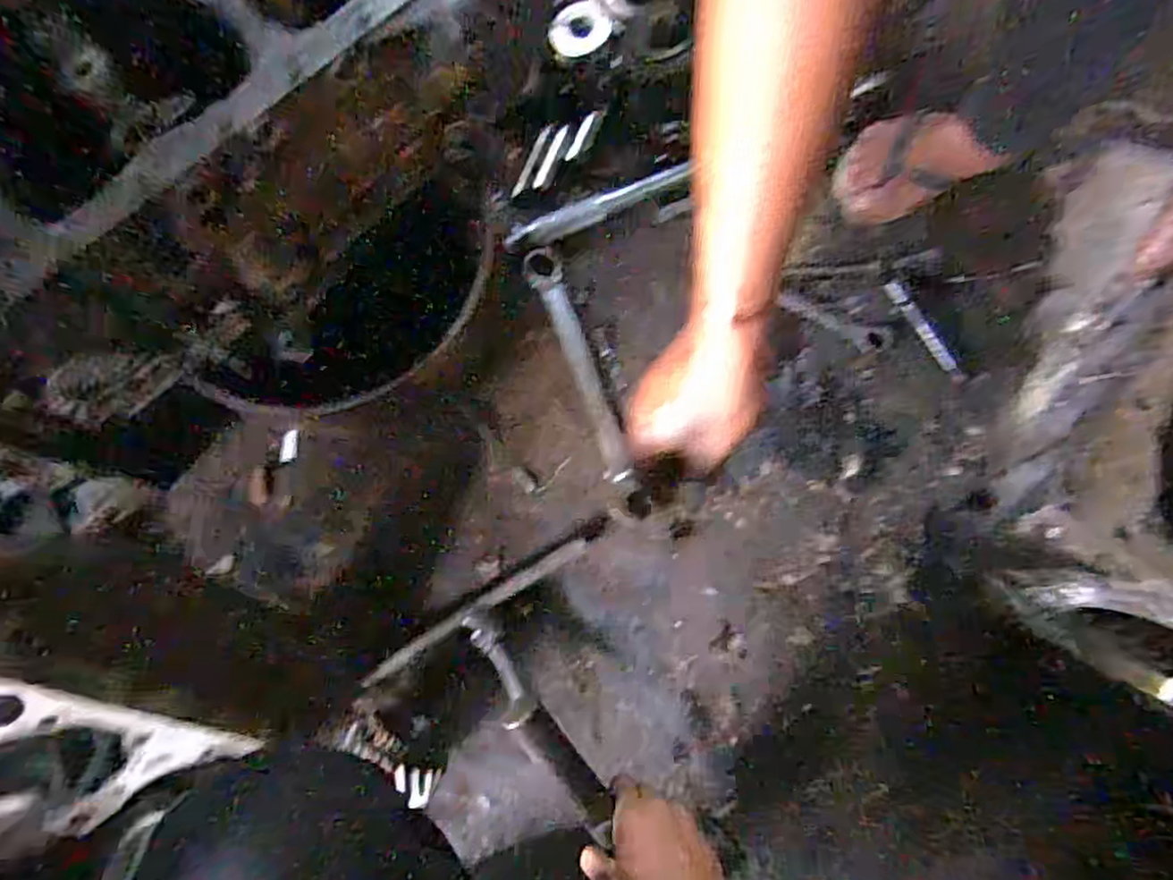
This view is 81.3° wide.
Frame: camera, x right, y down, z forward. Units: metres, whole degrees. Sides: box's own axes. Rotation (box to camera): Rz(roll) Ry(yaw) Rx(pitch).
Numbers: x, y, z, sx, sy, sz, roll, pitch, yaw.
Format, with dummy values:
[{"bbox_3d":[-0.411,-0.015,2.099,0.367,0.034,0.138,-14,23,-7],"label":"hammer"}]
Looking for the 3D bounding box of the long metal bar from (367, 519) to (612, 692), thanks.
[{"bbox_3d":[-0.092,0.147,0.654,0.264,0.019,0.025,-32,79,-7],"label":"long metal bar"}]

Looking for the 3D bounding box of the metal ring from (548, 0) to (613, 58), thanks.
[{"bbox_3d":[-0.007,-0.467,0.778,0.071,0.004,0.055,-24,92,10],"label":"metal ring"}]

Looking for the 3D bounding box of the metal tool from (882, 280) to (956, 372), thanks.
[{"bbox_3d":[0.347,-0.119,0.708,0.019,0.009,0.108,-33,80,-8],"label":"metal tool"}]

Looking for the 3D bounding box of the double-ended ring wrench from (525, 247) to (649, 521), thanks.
[{"bbox_3d":[0.000,-0.063,0.704,0.038,0.014,0.297,-20,78,-5],"label":"double-ended ring wrench"}]

